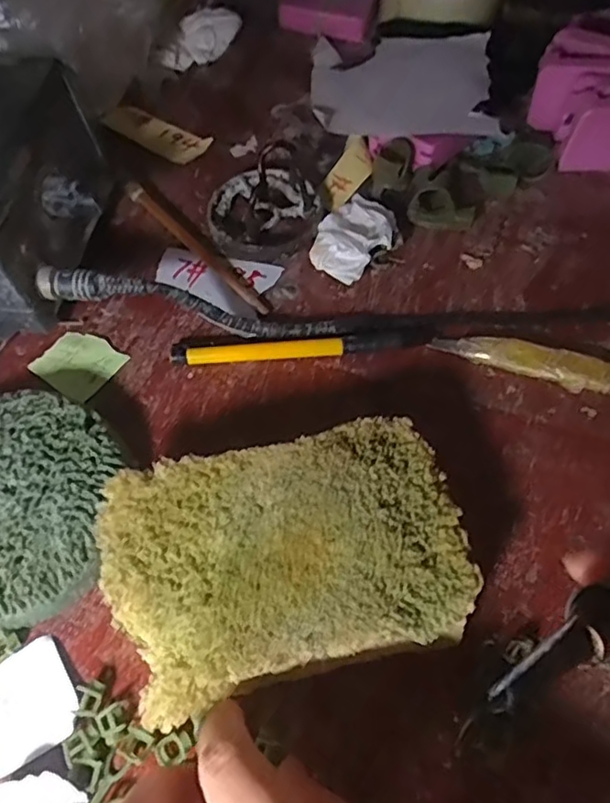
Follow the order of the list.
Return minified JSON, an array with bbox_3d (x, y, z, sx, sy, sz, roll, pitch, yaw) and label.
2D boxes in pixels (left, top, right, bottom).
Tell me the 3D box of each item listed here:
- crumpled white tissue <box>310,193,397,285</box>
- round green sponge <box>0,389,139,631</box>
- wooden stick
[{"bbox_3d":[0.028,-0.093,0.344,0.040,0.021,0.052,36,67,16],"label":"crumpled white tissue"},{"bbox_3d":[-0.132,0.046,0.265,0.093,0.025,0.100,1,62,-1],"label":"round green sponge"},{"bbox_3d":[-0.061,-0.090,0.349,0.012,0.007,0.121,-40,70,-20],"label":"wooden stick"}]

